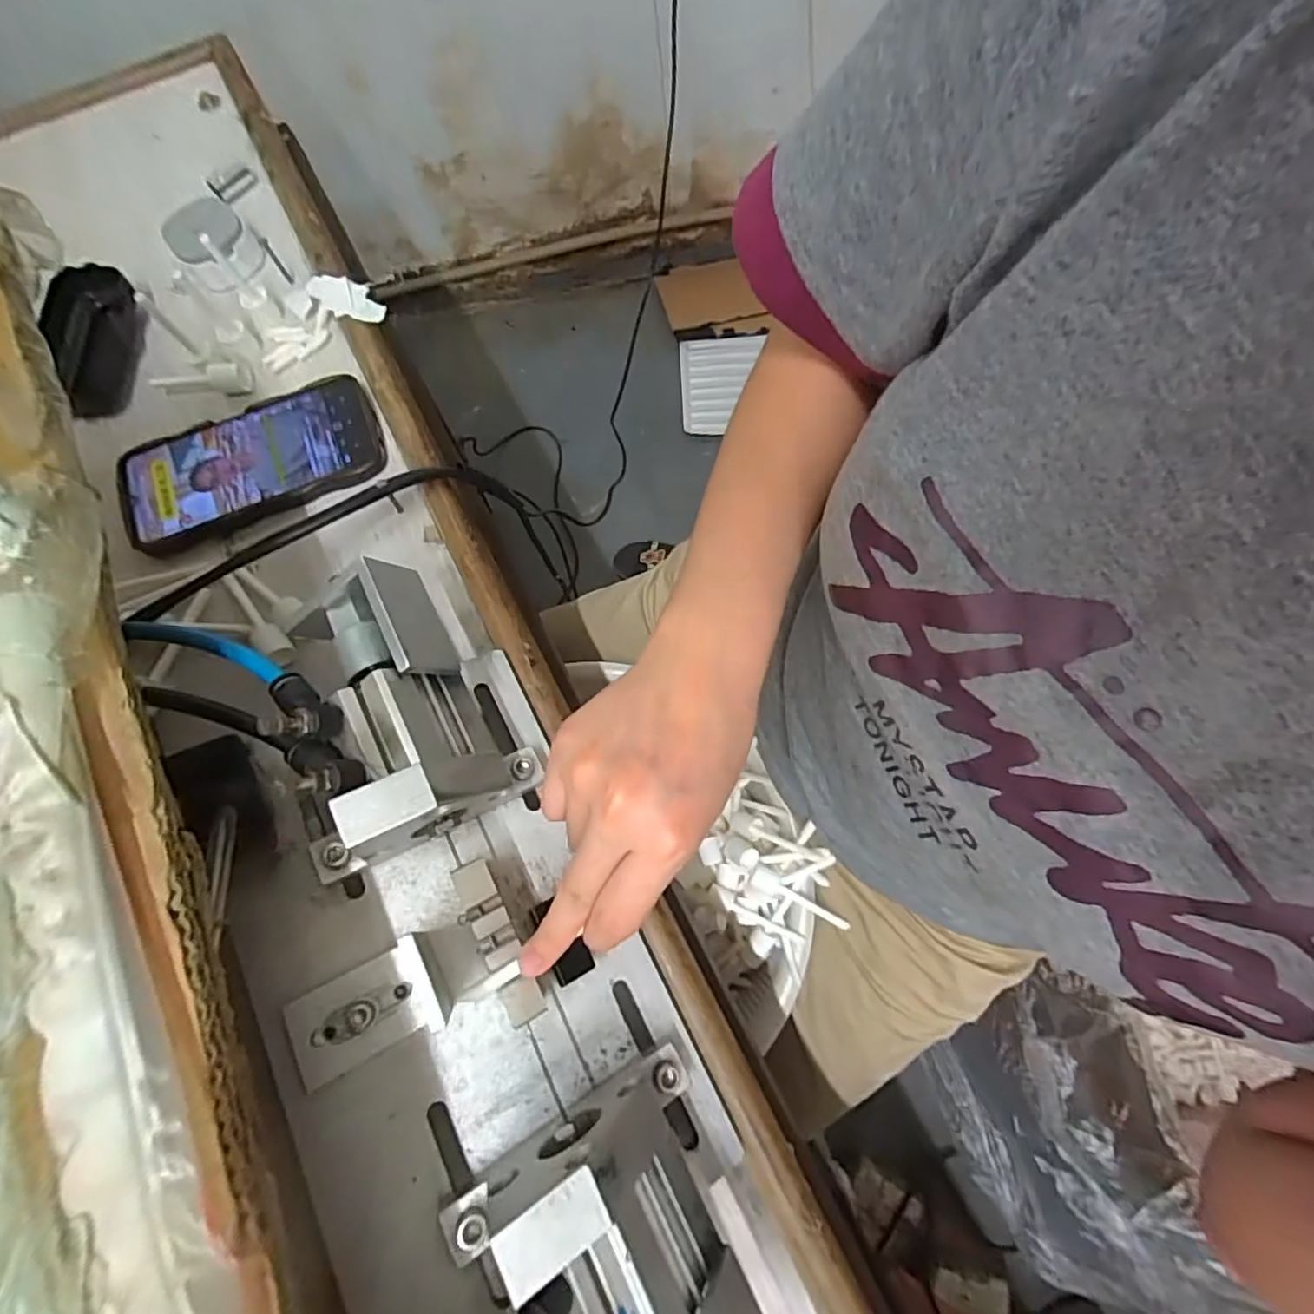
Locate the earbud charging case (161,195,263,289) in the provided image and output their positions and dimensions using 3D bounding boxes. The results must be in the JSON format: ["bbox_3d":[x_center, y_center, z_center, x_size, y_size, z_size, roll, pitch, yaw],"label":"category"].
[{"bbox_3d":[-0.323,-0.303,0.434,0.053,0.029,0.059,-37,77,-9],"label":"earbud charging case"}]

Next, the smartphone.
[{"bbox_3d":[-0.270,-0.130,0.397,0.166,0.010,0.080,-22,75,-5],"label":"smartphone"}]

